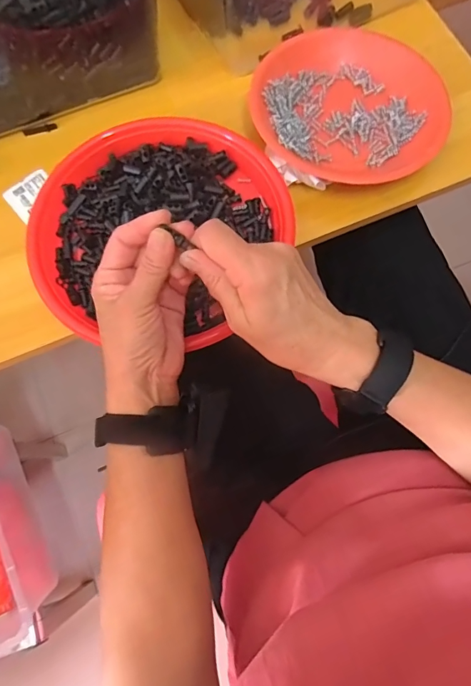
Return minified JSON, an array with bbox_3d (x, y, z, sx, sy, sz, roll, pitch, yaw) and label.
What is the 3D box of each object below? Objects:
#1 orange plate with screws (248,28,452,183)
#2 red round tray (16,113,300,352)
[{"bbox_3d":[0.116,-0.240,0.423,0.188,0.029,0.177,0,75,1],"label":"orange plate with screws"},{"bbox_3d":[-0.071,-0.110,0.395,0.238,0.023,0.239,0,75,1],"label":"red round tray"}]

